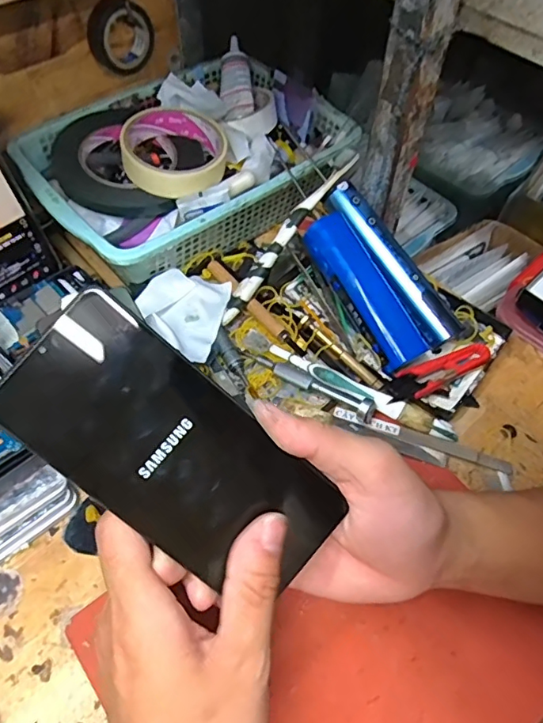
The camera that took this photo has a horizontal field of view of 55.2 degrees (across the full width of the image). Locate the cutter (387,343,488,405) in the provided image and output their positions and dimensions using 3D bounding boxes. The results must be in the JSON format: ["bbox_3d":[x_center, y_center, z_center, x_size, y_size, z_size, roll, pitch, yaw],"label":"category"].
[{"bbox_3d":[0.130,0.008,0.400,0.097,0.012,0.025,-23,60,-16],"label":"cutter"}]

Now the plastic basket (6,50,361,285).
[{"bbox_3d":[-0.069,-0.179,0.478,0.274,0.066,0.203,-34,64,-22],"label":"plastic basket"}]

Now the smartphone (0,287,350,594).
[{"bbox_3d":[-0.043,0.044,0.239,0.160,0.008,0.072,42,84,-13],"label":"smartphone"}]

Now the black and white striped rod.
[{"bbox_3d":[0.012,-0.100,0.422,0.016,0.010,0.167,37,90,20],"label":"black and white striped rod"}]

